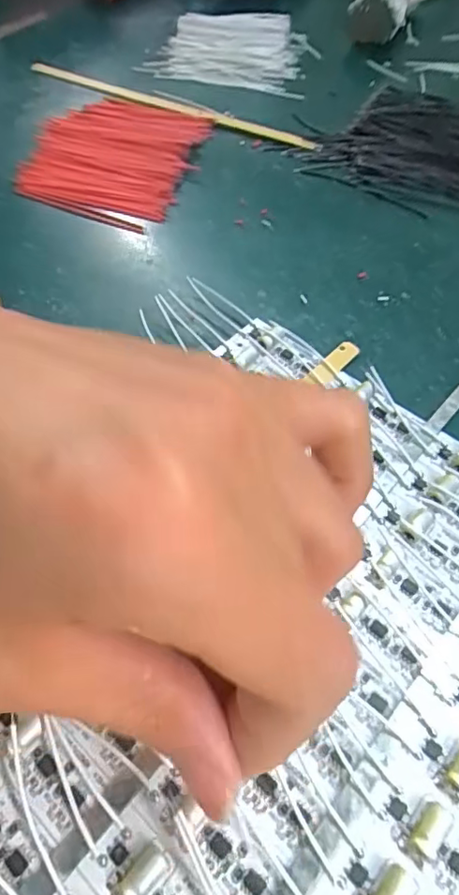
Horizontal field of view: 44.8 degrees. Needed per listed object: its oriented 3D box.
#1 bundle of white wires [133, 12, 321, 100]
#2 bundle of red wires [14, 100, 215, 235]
[{"bbox_3d":[0.002,-0.261,0.366,0.102,0.022,0.069,13,57,8],"label":"bundle of white wires"},{"bbox_3d":[-0.066,-0.165,0.310,0.090,0.007,0.106,10,56,6],"label":"bundle of red wires"}]

